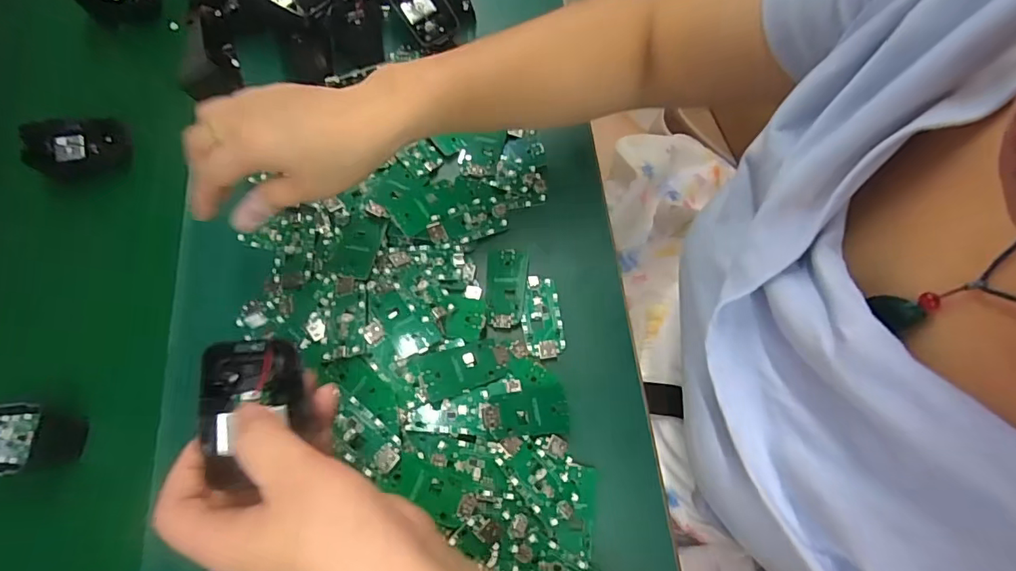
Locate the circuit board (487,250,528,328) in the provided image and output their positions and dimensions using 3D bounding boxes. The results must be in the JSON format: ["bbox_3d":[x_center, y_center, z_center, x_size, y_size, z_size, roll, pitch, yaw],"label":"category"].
[{"bbox_3d":[-0.002,0.001,0.392,0.031,0.004,0.063,3,69,1],"label":"circuit board"}]

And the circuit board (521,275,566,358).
[{"bbox_3d":[0.026,0.023,0.386,0.029,0.006,0.064,-5,69,-2],"label":"circuit board"}]

